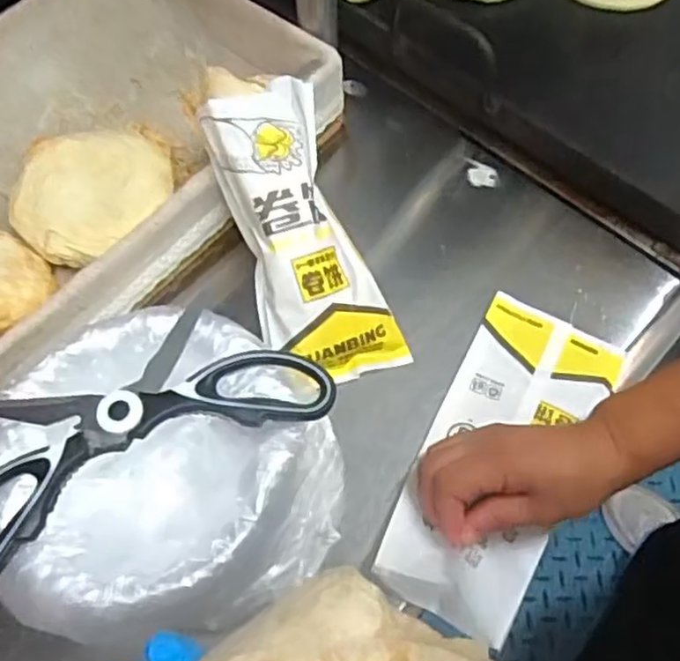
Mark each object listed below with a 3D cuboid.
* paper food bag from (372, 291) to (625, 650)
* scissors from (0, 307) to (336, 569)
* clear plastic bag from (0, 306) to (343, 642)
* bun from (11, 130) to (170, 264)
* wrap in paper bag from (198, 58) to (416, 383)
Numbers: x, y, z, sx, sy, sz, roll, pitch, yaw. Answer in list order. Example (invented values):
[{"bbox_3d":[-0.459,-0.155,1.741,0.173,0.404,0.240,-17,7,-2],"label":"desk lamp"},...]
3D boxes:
[{"bbox_3d":[0.107,0.076,0.444,0.093,0.023,0.218,26,61,10],"label":"paper food bag"},{"bbox_3d":[-0.115,0.048,0.373,0.210,0.012,0.092,-27,65,-11],"label":"scissors"},{"bbox_3d":[-0.102,0.078,0.402,0.189,0.080,0.175,-23,65,-10],"label":"clear plastic bag"},{"bbox_3d":[-0.180,-0.104,0.507,0.104,0.022,0.116,5,63,4],"label":"bun"},{"bbox_3d":[-0.031,-0.072,0.474,0.094,0.054,0.224,-23,95,-10],"label":"wrap in paper bag"}]

